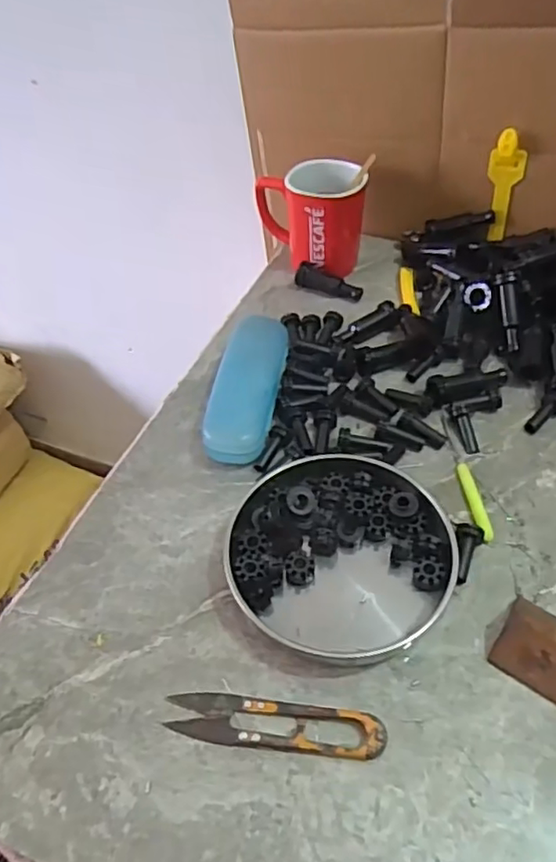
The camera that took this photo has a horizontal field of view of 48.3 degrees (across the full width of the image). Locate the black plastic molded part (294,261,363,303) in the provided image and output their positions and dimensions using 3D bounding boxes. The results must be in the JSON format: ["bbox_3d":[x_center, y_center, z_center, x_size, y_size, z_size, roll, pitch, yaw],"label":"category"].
[{"bbox_3d":[0.050,-0.143,0.598,0.067,0.021,0.023,24,54,9],"label":"black plastic molded part"}]

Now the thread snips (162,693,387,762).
[{"bbox_3d":[-0.002,0.159,0.336,0.117,0.007,0.025,5,48,7],"label":"thread snips"}]

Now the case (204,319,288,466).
[{"bbox_3d":[-0.022,-0.037,0.489,0.045,0.037,0.145,7,49,9],"label":"case"}]

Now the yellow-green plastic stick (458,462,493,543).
[{"bbox_3d":[0.135,0.048,0.427,0.010,0.007,0.064,-3,48,0],"label":"yellow-green plastic stick"}]

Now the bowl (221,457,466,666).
[{"bbox_3d":[0.040,0.074,0.394,0.138,0.025,0.130,-1,48,2],"label":"bowl"}]

